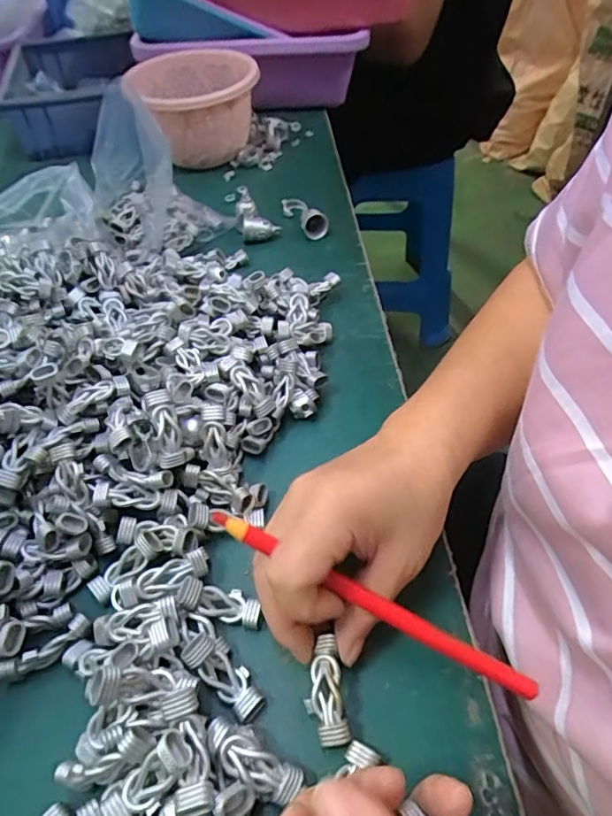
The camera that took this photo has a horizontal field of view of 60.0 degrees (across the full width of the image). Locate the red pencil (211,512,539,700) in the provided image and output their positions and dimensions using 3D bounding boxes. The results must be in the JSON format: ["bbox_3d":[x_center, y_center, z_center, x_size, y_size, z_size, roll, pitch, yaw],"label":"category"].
[{"bbox_3d":[0.033,0.092,0.247,0.171,0.008,0.009,30,53,-4],"label":"red pencil"}]

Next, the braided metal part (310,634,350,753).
[{"bbox_3d":[0.010,0.131,0.248,0.014,0.006,0.045,-5,59,-1],"label":"braided metal part"}]

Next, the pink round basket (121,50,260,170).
[{"bbox_3d":[-0.124,-0.343,0.624,0.138,0.098,0.137,-2,48,2],"label":"pink round basket"}]

